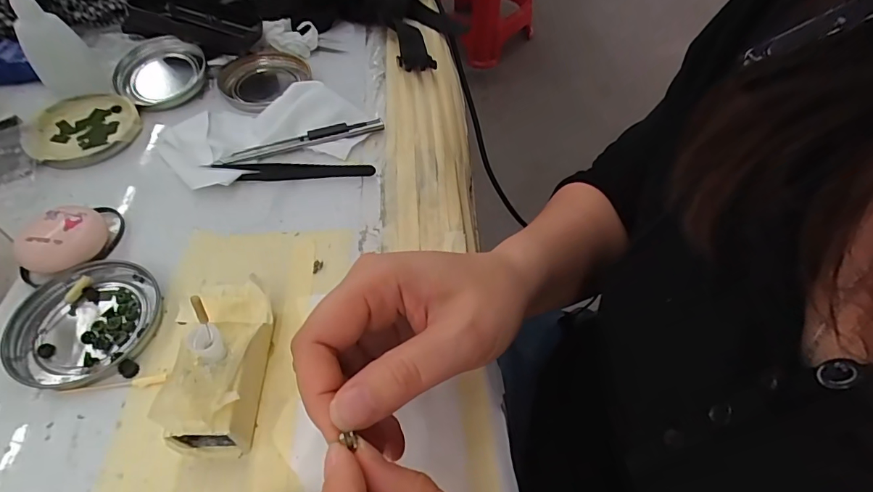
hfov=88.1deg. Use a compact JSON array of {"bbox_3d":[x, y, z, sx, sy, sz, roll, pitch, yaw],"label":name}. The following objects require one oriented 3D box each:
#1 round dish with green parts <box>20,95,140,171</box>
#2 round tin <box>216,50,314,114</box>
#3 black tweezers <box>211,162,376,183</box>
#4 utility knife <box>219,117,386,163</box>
[{"bbox_3d":[-0.278,-0.092,0.358,0.077,0.014,0.073,1,54,-2],"label":"round dish with green parts"},{"bbox_3d":[-0.162,-0.149,0.413,0.064,0.019,0.081,24,56,14],"label":"round tin"},{"bbox_3d":[-0.106,-0.058,0.338,0.117,0.007,0.019,0,54,-3],"label":"black tweezers"},{"bbox_3d":[-0.104,-0.085,0.357,0.125,0.008,0.015,-16,56,-14],"label":"utility knife"}]

